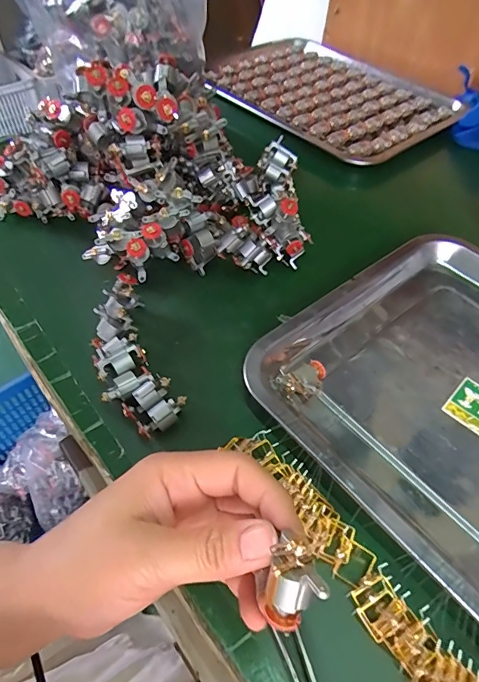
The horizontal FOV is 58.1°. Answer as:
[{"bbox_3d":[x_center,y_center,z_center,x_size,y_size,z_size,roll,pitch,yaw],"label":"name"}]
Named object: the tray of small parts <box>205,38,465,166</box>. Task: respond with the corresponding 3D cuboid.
[{"bbox_3d":[0.124,-0.356,0.614,0.250,0.022,0.330,-37,60,-27],"label":"tray of small parts"}]

